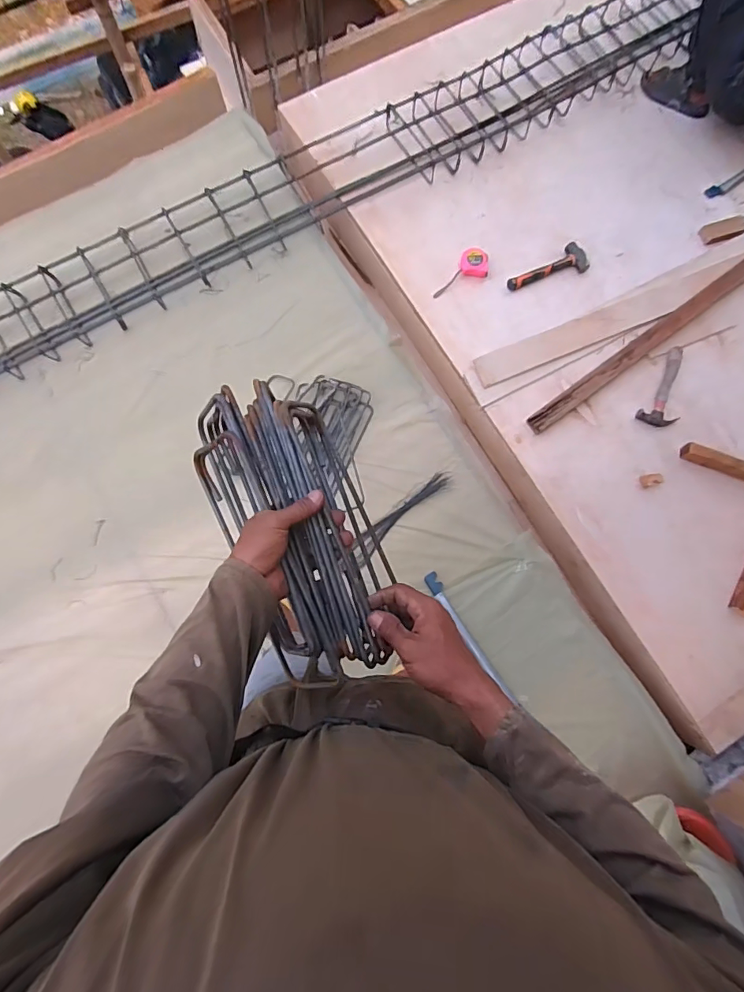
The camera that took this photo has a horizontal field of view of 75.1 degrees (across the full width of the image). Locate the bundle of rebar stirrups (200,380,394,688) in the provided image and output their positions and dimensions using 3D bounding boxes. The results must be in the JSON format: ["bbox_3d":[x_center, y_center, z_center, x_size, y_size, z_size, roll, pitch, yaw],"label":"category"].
[{"bbox_3d":[-0.083,0.046,0.554,0.162,0.123,0.336,-18,92,-4],"label":"bundle of rebar stirrups"}]

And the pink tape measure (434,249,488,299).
[{"bbox_3d":[0.301,-0.745,1.648,0.220,0.041,0.113,-38,78,4],"label":"pink tape measure"}]

